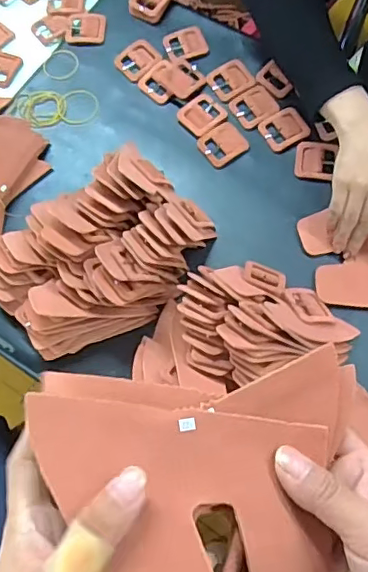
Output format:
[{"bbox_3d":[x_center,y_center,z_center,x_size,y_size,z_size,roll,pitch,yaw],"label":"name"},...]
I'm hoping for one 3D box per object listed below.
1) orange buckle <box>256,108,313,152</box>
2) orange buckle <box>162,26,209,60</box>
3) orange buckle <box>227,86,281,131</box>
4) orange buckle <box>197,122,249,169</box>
[{"bbox_3d":[0.122,-0.191,0.676,0.055,0.004,0.050,-29,71,-7],"label":"orange buckle"},{"bbox_3d":[0.003,-0.313,0.720,0.053,0.005,0.050,-20,70,-4],"label":"orange buckle"},{"bbox_3d":[0.086,-0.223,0.686,0.053,0.004,0.049,-34,72,-9],"label":"orange buckle"},{"bbox_3d":[0.047,-0.171,0.671,0.050,0.004,0.046,-35,77,1],"label":"orange buckle"}]

